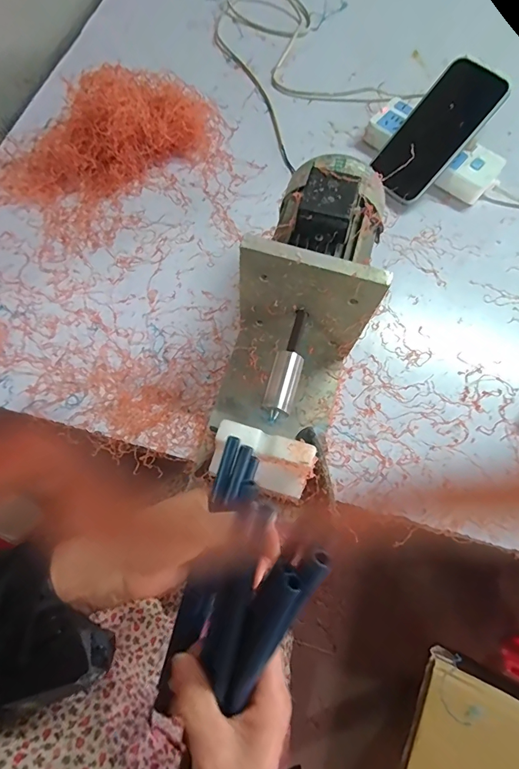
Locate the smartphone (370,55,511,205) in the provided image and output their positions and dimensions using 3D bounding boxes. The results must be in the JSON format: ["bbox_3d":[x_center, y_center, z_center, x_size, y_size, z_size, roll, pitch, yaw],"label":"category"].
[{"bbox_3d":[0.206,-0.296,0.468,0.078,0.009,0.153,47,110,13],"label":"smartphone"}]

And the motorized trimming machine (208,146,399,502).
[{"bbox_3d":[0.035,-0.057,0.351,0.108,0.141,0.273,19,70,4],"label":"motorized trimming machine"}]

